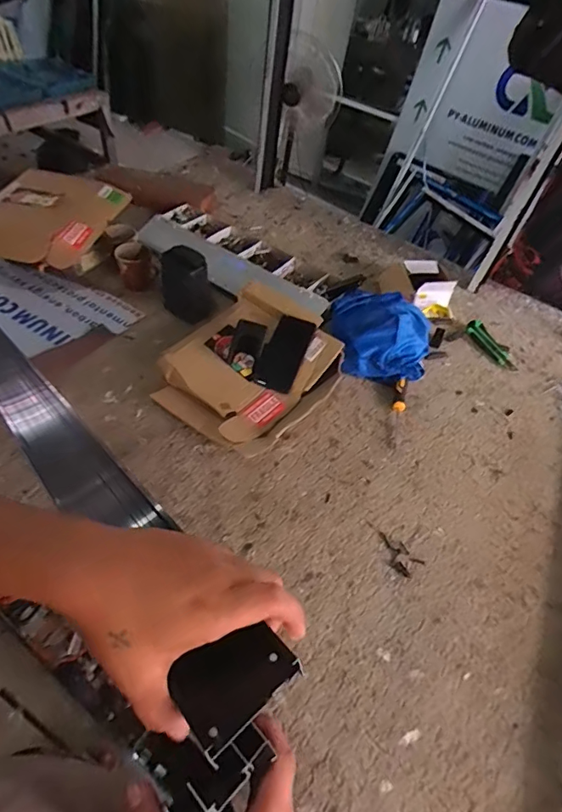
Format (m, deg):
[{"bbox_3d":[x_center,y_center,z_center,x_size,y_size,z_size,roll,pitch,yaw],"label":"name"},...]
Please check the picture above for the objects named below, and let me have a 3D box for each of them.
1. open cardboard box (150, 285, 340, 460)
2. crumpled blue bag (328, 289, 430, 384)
[{"bbox_3d":[-0.056,-0.085,0.921,0.295,0.098,0.357,37,54,25],"label":"open cardboard box"},{"bbox_3d":[0.209,-0.163,1.024,0.204,0.093,0.231,10,47,2],"label":"crumpled blue bag"}]

